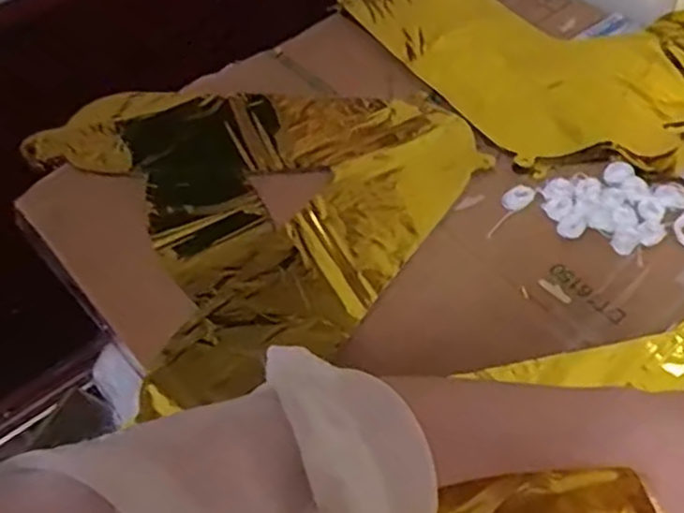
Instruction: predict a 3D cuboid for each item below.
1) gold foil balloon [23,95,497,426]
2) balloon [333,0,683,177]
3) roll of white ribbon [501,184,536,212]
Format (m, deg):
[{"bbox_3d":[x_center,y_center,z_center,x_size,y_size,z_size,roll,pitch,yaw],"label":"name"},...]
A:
[{"bbox_3d":[-0.064,-0.066,0.613,0.320,0.027,0.330,-25,55,-14],"label":"gold foil balloon"},{"bbox_3d":[0.181,-0.218,0.694,0.235,0.032,0.402,-28,56,-15],"label":"balloon"},{"bbox_3d":[0.142,-0.048,0.576,0.027,0.007,0.018,-25,55,-13],"label":"roll of white ribbon"}]

